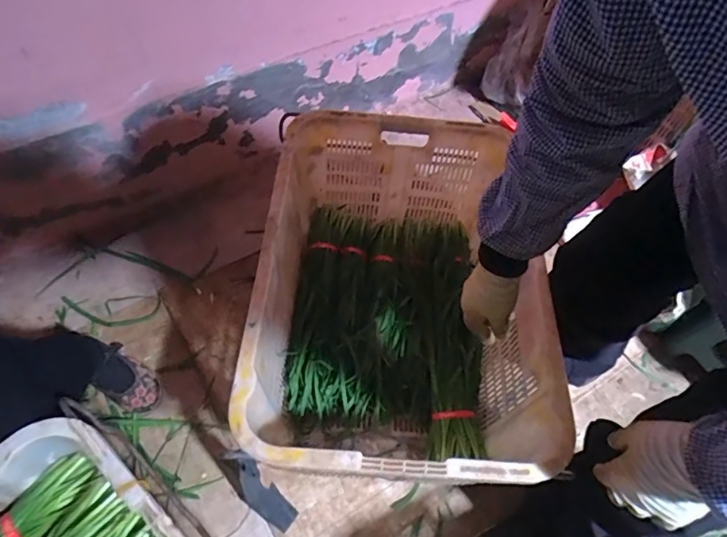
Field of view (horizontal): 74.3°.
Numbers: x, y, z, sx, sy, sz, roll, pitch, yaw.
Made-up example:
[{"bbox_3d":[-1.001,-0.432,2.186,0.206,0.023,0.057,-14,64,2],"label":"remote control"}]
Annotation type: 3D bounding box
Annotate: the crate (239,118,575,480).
[{"bbox_3d":[0.054,0.078,0.999,0.474,0.417,0.737,3,52,-1],"label":"crate"}]

